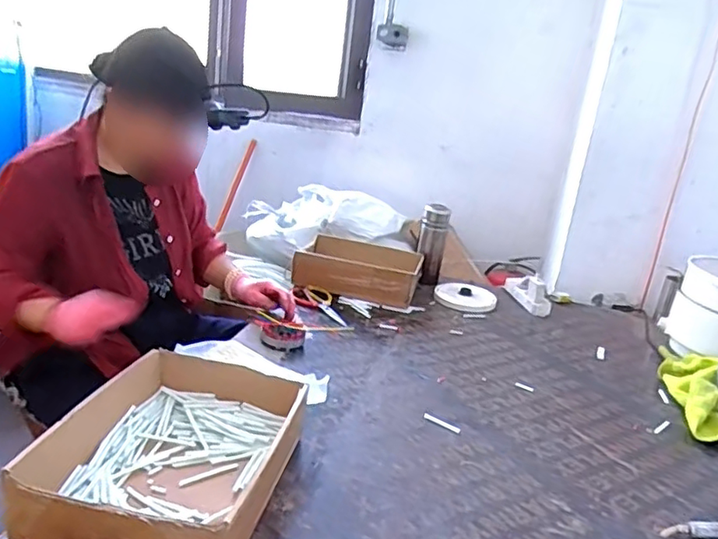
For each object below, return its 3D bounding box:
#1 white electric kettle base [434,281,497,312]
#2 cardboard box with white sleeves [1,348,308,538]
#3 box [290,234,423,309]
[{"bbox_3d":[0.282,0.071,1.550,0.159,0.028,0.152,11,19,8],"label":"white electric kettle base"},{"bbox_3d":[-0.217,0.225,0.735,0.247,0.094,0.343,10,18,8],"label":"cardboard box with white sleeves"},{"bbox_3d":[0.001,0.005,1.508,0.297,0.097,0.222,12,19,12],"label":"box"}]

